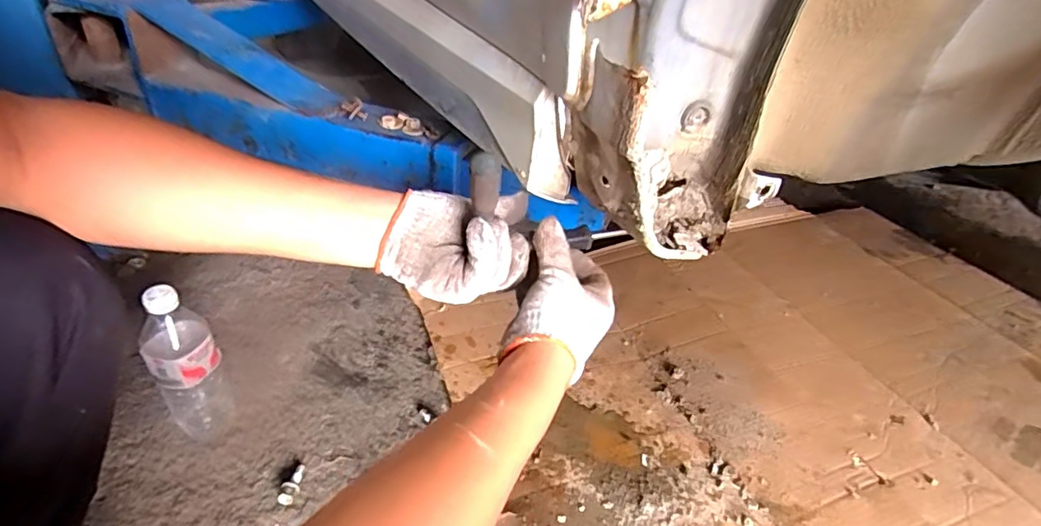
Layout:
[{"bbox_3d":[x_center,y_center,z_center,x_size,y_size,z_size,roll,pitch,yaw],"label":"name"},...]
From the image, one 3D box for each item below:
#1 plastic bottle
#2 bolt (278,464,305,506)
[{"bbox_3d":[-0.407,0.126,0.648,0.077,0.202,0.075,-26,47,-32],"label":"plastic bottle"},{"bbox_3d":[-0.269,0.261,0.628,0.020,0.016,0.054,2,23,-1],"label":"bolt"}]

